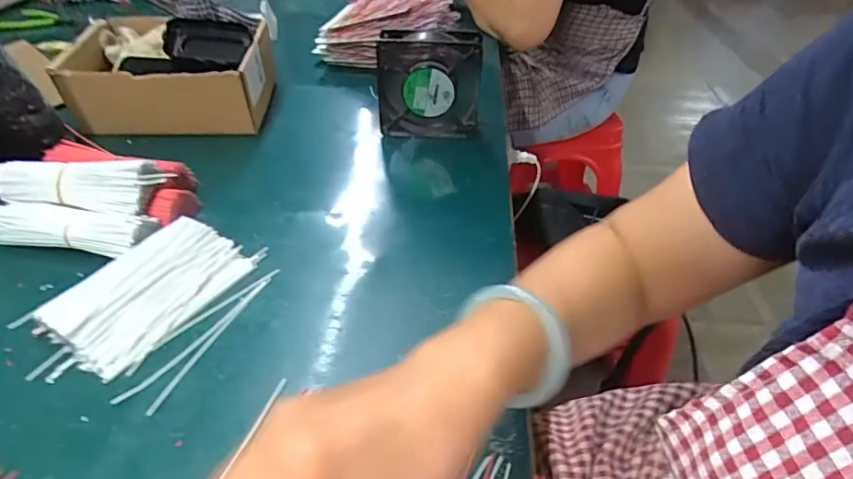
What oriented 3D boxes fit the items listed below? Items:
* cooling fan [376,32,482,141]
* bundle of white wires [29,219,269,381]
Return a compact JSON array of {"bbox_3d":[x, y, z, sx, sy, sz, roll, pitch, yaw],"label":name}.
[{"bbox_3d":[0.002,-0.178,0.618,0.118,0.131,0.031,5,39,3],"label":"cooling fan"},{"bbox_3d":[-0.233,0.042,0.430,0.099,0.019,0.166,19,42,20],"label":"bundle of white wires"}]

